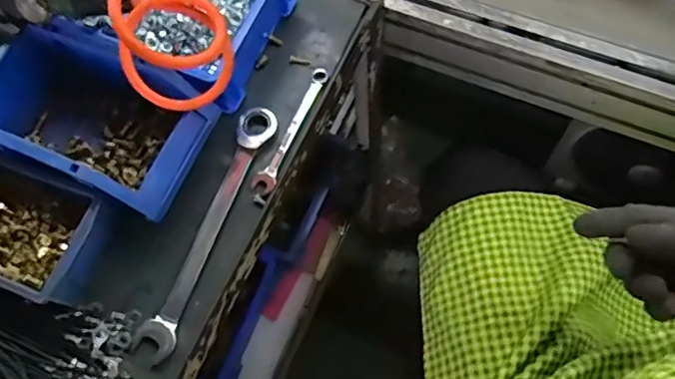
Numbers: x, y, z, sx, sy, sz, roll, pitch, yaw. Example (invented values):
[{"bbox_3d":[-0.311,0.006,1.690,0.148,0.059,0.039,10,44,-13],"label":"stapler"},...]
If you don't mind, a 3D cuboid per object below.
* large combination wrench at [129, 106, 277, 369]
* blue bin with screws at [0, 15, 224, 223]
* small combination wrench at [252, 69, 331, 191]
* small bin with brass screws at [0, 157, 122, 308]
[{"bbox_3d":[-0.107,0.029,0.485,0.034,0.013,0.229,19,70,10],"label":"large combination wrench"},{"bbox_3d":[-0.216,-0.062,0.493,0.198,0.074,0.114,23,70,11],"label":"blue bin with screws"},{"bbox_3d":[-0.039,-0.055,0.514,0.019,0.007,0.129,23,70,11],"label":"small combination wrench"},{"bbox_3d":[-0.266,0.032,0.471,0.156,0.051,0.093,20,70,10],"label":"small bin with brass screws"}]

